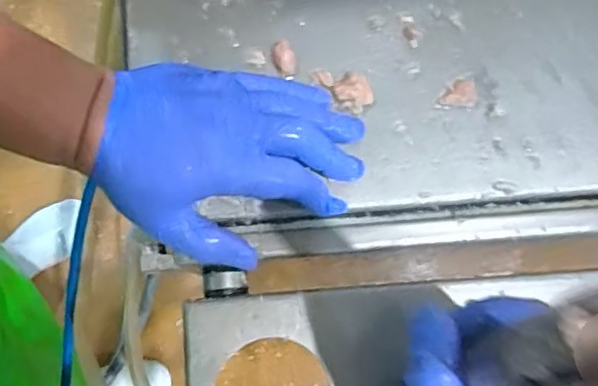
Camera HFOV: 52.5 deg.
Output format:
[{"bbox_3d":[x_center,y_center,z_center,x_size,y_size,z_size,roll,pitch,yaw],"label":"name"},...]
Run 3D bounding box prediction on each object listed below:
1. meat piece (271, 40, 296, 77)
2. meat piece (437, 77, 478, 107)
[{"bbox_3d":[-0.010,-0.088,0.396,0.015,0.007,0.023,-9,79,-3],"label":"meat piece"},{"bbox_3d":[0.103,-0.066,0.395,0.025,0.004,0.020,-1,79,-1],"label":"meat piece"}]

